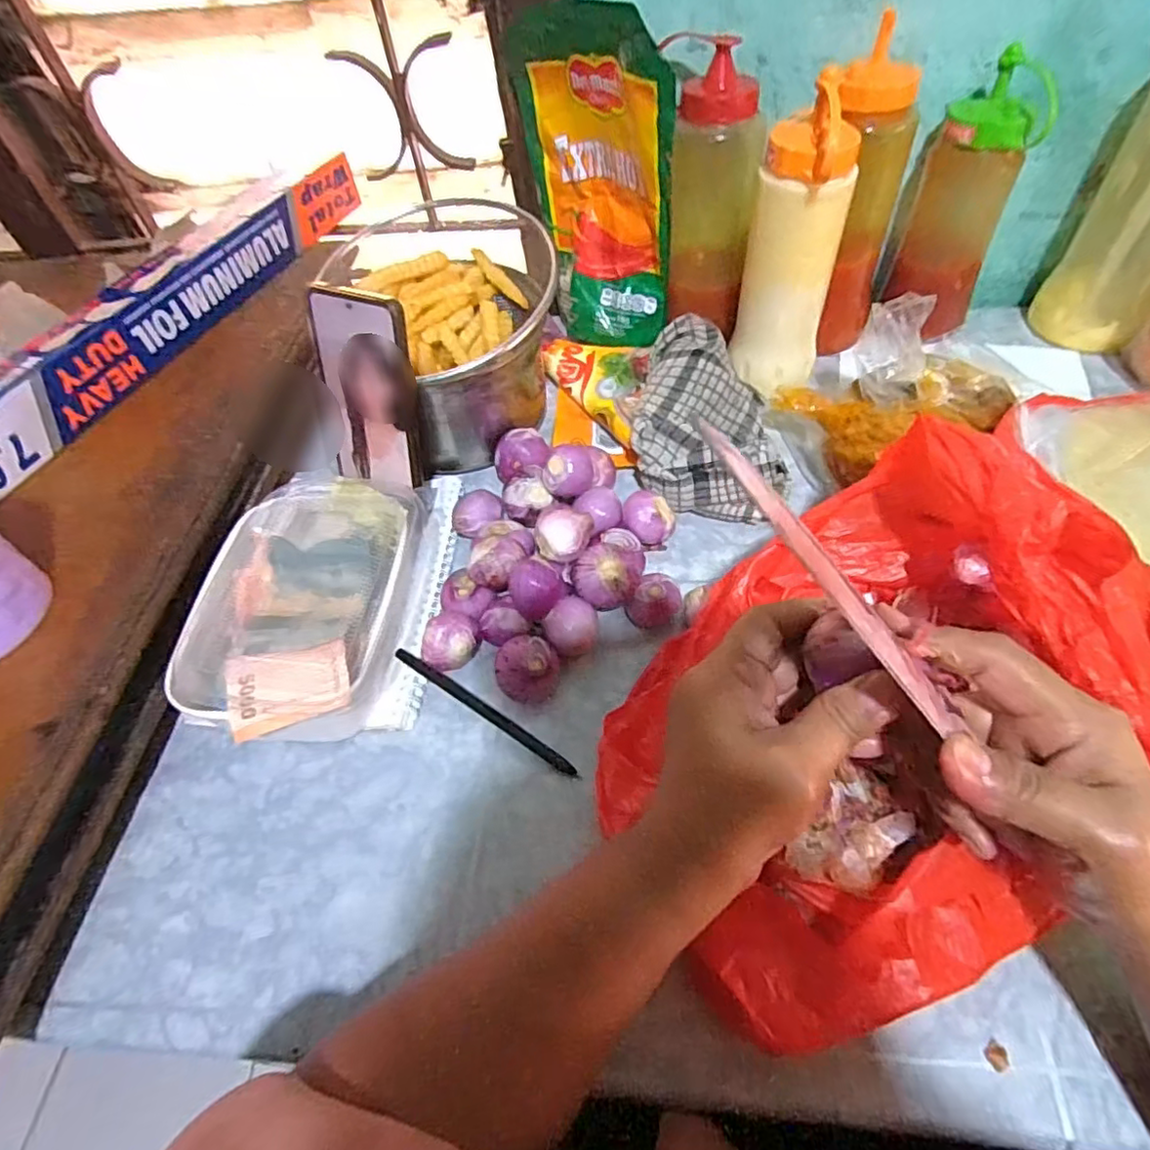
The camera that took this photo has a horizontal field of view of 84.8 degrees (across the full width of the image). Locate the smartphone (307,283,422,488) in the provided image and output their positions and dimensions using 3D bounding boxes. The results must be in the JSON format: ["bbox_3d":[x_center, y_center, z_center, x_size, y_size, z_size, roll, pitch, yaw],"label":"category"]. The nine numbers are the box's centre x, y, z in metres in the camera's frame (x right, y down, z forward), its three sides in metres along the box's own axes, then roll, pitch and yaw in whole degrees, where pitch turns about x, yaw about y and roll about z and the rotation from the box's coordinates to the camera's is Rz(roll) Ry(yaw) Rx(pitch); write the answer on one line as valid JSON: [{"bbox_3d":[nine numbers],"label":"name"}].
[{"bbox_3d":[-0.143,-0.125,0.434,0.078,0.132,0.009,18,38,21],"label":"smartphone"}]

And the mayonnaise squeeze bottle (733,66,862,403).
[{"bbox_3d":[0.166,-0.239,0.479,0.070,0.197,0.066,15,57,15],"label":"mayonnaise squeeze bottle"}]

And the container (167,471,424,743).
[{"bbox_3d":[-0.170,0.018,0.410,0.123,0.062,0.193,3,55,6],"label":"container"}]

